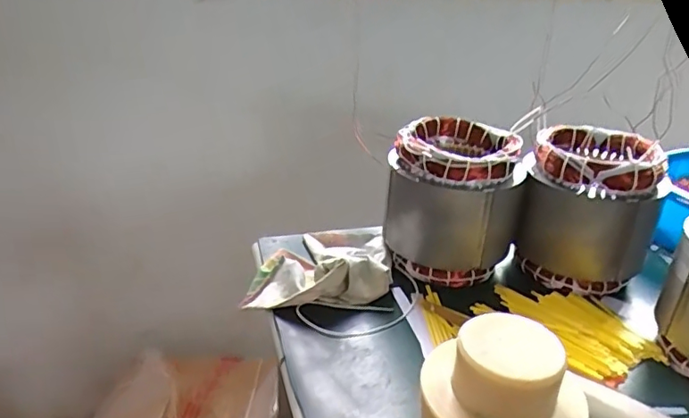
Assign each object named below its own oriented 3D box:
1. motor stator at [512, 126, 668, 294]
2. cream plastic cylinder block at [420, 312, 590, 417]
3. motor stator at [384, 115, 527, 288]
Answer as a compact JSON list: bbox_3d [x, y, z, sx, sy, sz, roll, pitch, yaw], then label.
[{"bbox_3d":[0.292,-0.004,0.669,0.141,0.154,0.141,14,28,22],"label":"motor stator"},{"bbox_3d":[0.107,0.153,0.390,0.109,0.129,0.088,9,27,13],"label":"cream plastic cylinder block"},{"bbox_3d":[0.135,-0.011,0.679,0.148,0.160,0.148,10,27,15],"label":"motor stator"}]

